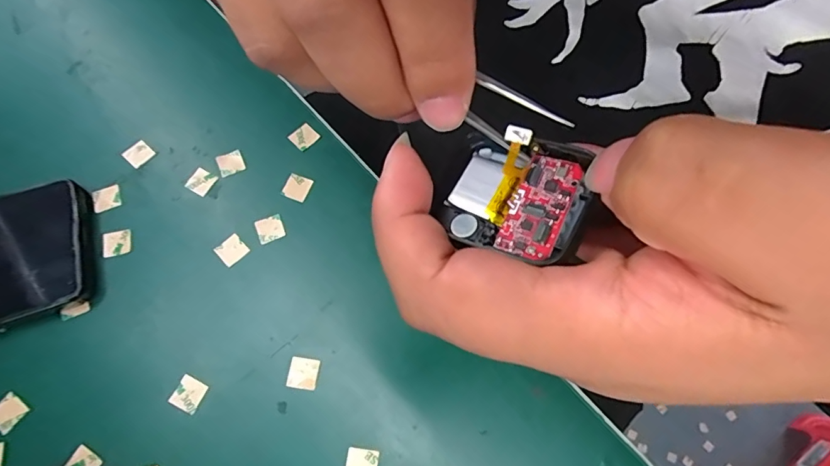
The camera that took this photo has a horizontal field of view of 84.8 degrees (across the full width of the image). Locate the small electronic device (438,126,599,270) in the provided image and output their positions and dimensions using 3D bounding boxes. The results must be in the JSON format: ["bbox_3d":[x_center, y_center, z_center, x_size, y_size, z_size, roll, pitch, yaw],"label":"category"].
[{"bbox_3d":[0.027,-0.010,0.123,0.036,0.014,0.035,15,68,28],"label":"small electronic device"}]

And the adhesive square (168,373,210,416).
[{"bbox_3d":[-0.117,0.084,0.235,0.016,0.004,0.016,24,75,11],"label":"adhesive square"}]

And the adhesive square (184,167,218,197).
[{"bbox_3d":[-0.131,-0.032,0.277,0.015,0.004,0.015,29,73,11],"label":"adhesive square"}]

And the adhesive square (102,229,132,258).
[{"bbox_3d":[-0.174,0.006,0.266,0.015,0.004,0.016,-19,70,-6],"label":"adhesive square"}]

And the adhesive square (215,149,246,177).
[{"bbox_3d":[-0.115,-0.043,0.283,0.016,0.004,0.015,-26,76,-11],"label":"adhesive square"}]

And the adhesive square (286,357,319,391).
[{"bbox_3d":[-0.058,0.073,0.236,0.016,0.004,0.015,9,70,4],"label":"adhesive square"}]

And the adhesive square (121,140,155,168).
[{"bbox_3d":[-0.175,-0.050,0.288,0.015,0.004,0.015,42,86,5],"label":"adhesive square"}]

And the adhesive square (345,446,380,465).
[{"bbox_3d":[-0.026,0.114,0.221,0.016,0.004,0.016,7,70,4],"label":"adhesive square"}]

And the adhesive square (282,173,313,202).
[{"bbox_3d":[-0.072,-0.028,0.276,0.015,0.004,0.015,19,71,8],"label":"adhesive square"}]

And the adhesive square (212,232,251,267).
[{"bbox_3d":[-0.107,0.009,0.262,0.015,0.004,0.015,-43,74,-14],"label":"adhesive square"}]

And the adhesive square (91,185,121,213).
[{"bbox_3d":[-0.187,-0.021,0.275,0.015,0.004,0.015,-19,79,-12],"label":"adhesive square"}]

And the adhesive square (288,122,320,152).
[{"bbox_3d":[-0.071,-0.061,0.290,0.016,0.004,0.015,42,82,16],"label":"adhesive square"}]

